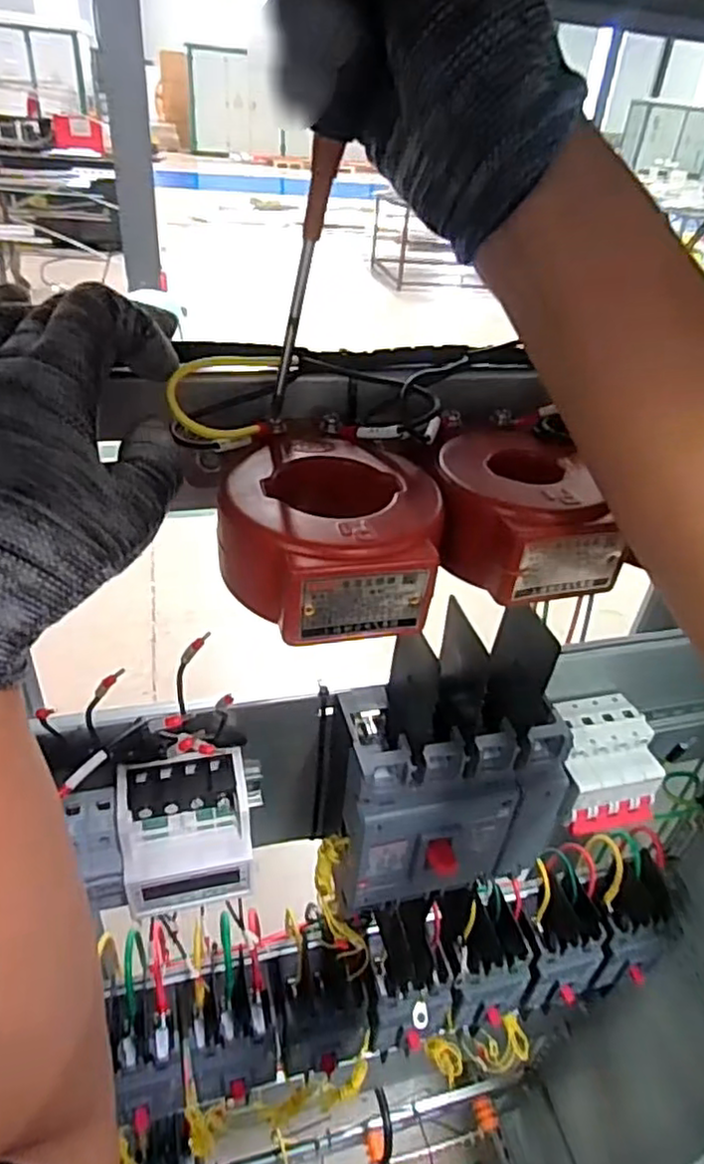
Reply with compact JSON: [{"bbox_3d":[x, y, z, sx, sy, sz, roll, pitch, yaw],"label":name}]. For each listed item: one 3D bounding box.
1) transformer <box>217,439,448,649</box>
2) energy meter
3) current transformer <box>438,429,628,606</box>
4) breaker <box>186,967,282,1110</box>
[{"bbox_3d":[-0.010,-0.022,0.274,0.083,0.038,0.095,-4,37,-13],"label":"transformer"},{"bbox_3d":[-0.103,0.155,0.419,0.075,0.065,0.064,-7,38,-16],"label":"energy meter"},{"bbox_3d":[0.069,-0.034,0.295,0.067,0.041,0.084,-4,37,-13],"label":"current transformer"},{"bbox_3d":[-0.108,0.408,0.605,0.076,0.099,0.067,-7,38,-16],"label":"breaker"}]

